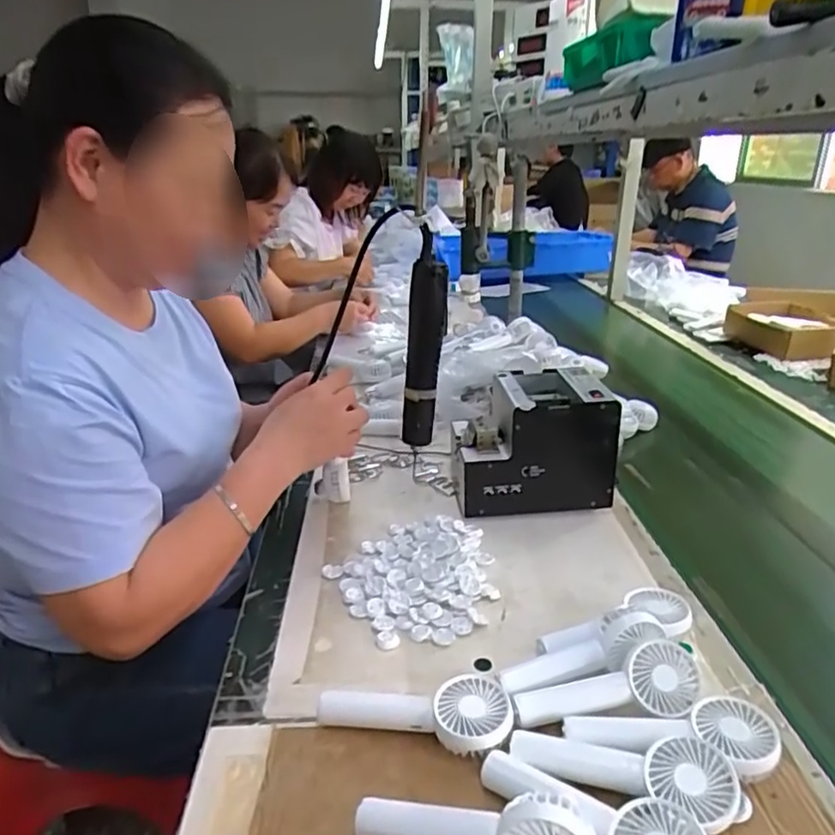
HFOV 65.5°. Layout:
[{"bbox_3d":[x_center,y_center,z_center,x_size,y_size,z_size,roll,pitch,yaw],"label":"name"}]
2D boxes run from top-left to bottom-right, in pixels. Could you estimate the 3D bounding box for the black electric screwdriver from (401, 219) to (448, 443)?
[{"bbox_3d":[0.010,-0.078,0.686,0.040,0.219,0.037,8,23,18],"label":"black electric screwdriver"}]

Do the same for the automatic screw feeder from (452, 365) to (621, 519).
[{"bbox_3d":[0.140,0.032,0.812,0.178,0.155,0.129,0,22,-3],"label":"automatic screw feeder"}]

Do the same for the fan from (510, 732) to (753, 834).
[{"bbox_3d":[0.143,0.238,0.443,0.150,0.038,0.049,11,24,23],"label":"fan"}]

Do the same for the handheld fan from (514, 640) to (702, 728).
[{"bbox_3d":[0.148,0.207,0.492,0.142,0.036,0.046,-4,23,-12],"label":"handheld fan"}]

